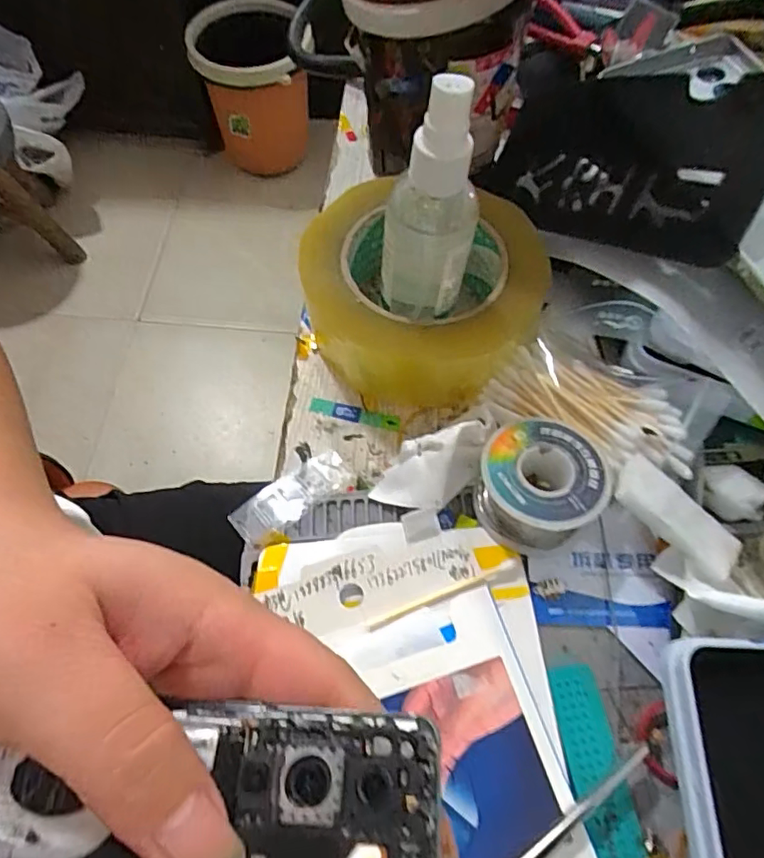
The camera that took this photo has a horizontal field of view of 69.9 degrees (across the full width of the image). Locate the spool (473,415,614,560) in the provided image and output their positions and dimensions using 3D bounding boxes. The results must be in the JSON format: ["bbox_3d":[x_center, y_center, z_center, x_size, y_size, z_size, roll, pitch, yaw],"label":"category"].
[{"bbox_3d":[0.070,0.023,0.241,0.052,0.024,0.052,1,64,-2],"label":"spool"}]

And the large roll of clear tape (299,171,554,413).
[{"bbox_3d":[0.020,-0.073,0.293,0.124,0.050,0.114,1,64,-2],"label":"large roll of clear tape"}]

